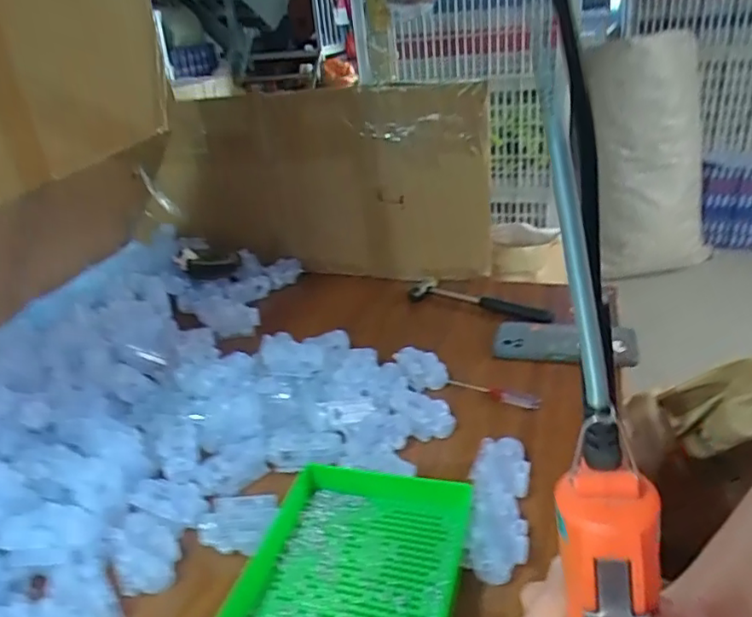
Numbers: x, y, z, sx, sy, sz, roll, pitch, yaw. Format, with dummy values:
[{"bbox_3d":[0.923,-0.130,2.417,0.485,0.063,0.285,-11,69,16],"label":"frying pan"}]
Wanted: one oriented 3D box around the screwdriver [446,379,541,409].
[{"bbox_3d":[0.128,0.090,0.638,0.100,0.008,0.018,15,33,35],"label":"screwdriver"}]

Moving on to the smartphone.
[{"bbox_3d":[0.228,0.040,0.714,0.163,0.016,0.078,1,36,17],"label":"smartphone"}]

